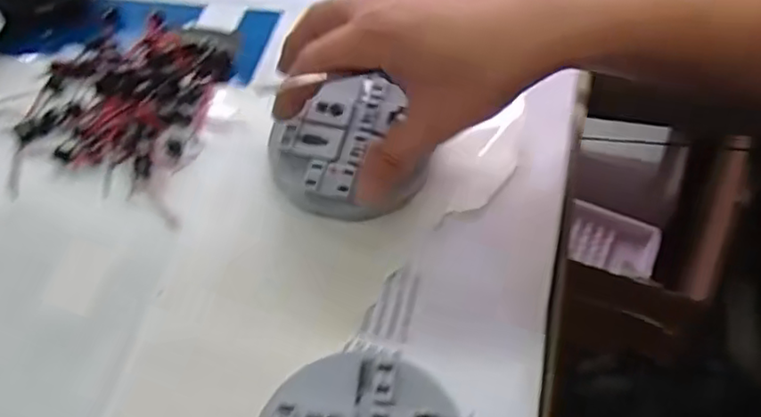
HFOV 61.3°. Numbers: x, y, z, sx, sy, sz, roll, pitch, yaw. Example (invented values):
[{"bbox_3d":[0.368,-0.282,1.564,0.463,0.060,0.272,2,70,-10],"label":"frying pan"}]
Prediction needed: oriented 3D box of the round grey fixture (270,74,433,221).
[{"bbox_3d":[-0.017,-0.035,0.388,0.085,0.028,0.086,-2,56,4],"label":"round grey fixture"}]

